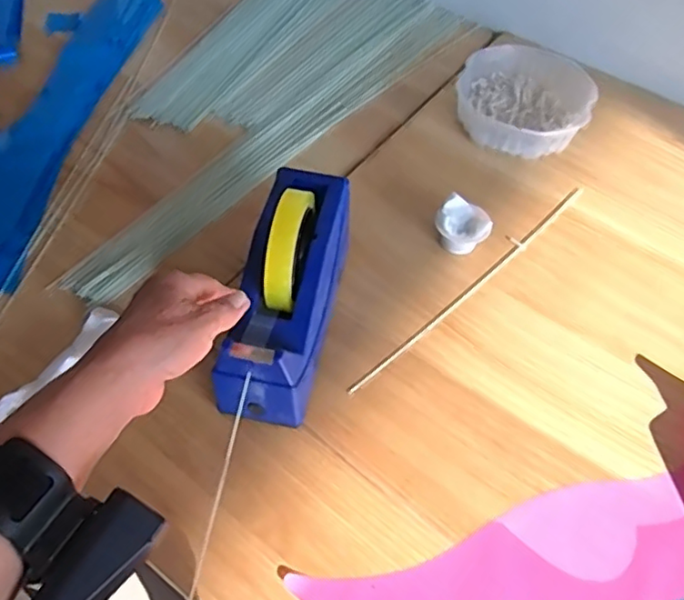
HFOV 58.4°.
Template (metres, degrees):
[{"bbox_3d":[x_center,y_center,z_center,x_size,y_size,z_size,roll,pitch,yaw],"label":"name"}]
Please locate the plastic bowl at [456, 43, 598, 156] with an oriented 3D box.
[{"bbox_3d":[0.213,-0.237,0.724,0.148,0.046,0.152,2,55,-2],"label":"plastic bowl"}]

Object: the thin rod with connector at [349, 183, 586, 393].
[{"bbox_3d":[0.136,-0.021,0.593,0.018,0.004,0.354,39,61,22],"label":"thin rod with connector"}]

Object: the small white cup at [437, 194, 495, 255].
[{"bbox_3d":[0.120,-0.069,0.607,0.051,0.041,0.045,25,57,14],"label":"small white cup"}]

